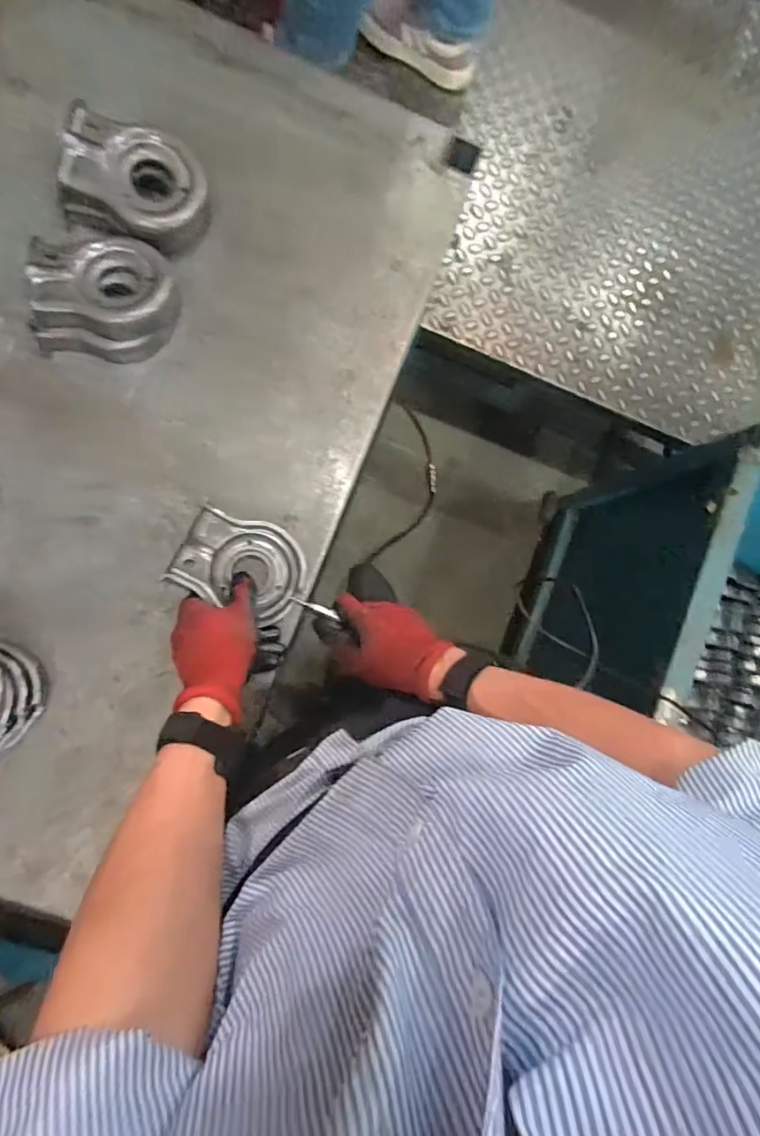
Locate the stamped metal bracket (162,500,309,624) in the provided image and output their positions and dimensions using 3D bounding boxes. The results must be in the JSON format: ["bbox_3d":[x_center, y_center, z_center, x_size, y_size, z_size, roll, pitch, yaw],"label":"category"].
[{"bbox_3d":[-0.135,-0.005,0.509,0.122,0.032,0.085,21,88,-5],"label":"stamped metal bracket"}]

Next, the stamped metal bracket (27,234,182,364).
[{"bbox_3d":[-0.267,-0.267,0.500,0.125,0.054,0.113,2,87,-6],"label":"stamped metal bracket"}]

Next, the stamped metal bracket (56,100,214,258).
[{"bbox_3d":[-0.239,-0.378,0.503,0.127,0.061,0.102,14,86,-6],"label":"stamped metal bracket"}]

